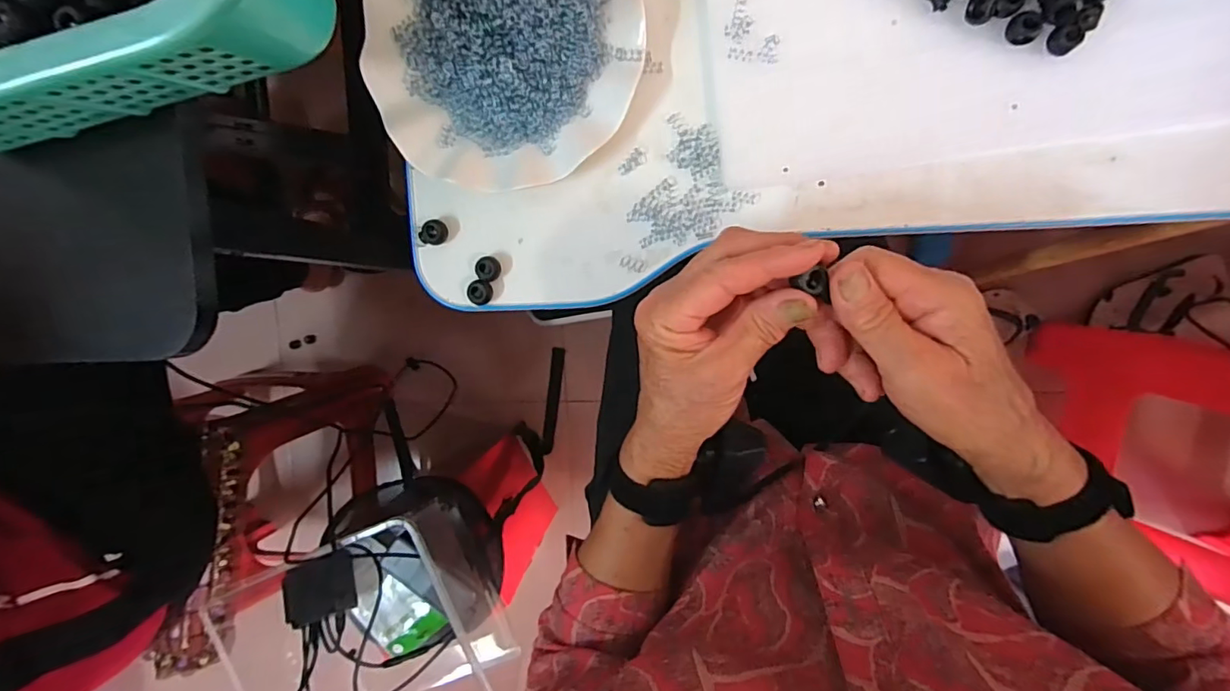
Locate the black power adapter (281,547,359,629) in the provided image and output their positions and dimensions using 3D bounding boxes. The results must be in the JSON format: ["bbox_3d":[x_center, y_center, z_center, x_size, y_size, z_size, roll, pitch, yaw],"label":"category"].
[{"bbox_3d":[-0.407,0.335,0.730,0.087,0.021,0.080,-10,77,-29],"label":"black power adapter"}]

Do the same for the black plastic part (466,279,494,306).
[{"bbox_3d":[-0.097,-0.038,0.377,0.017,0.013,0.017,1,96,5],"label":"black plastic part"}]

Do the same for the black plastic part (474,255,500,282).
[{"bbox_3d":[-0.090,-0.055,0.375,0.018,0.011,0.017,1,96,5],"label":"black plastic part"}]

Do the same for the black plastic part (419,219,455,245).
[{"bbox_3d":[-0.127,-0.081,0.375,0.019,0.012,0.018,1,96,5],"label":"black plastic part"}]

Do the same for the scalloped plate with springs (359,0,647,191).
[{"bbox_3d":[-0.074,-0.198,0.343,0.178,0.035,0.175,1,96,5],"label":"scalloped plate with springs"}]

